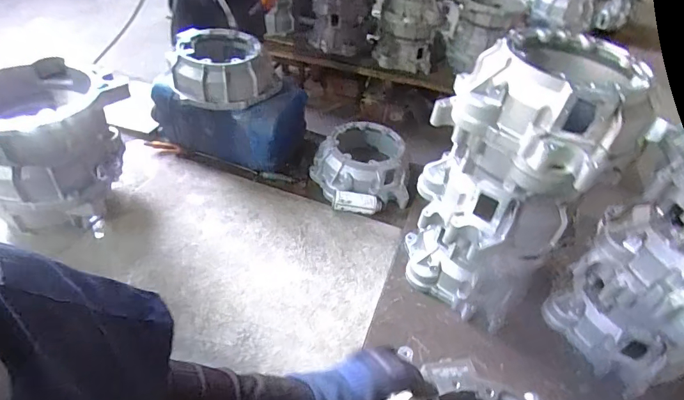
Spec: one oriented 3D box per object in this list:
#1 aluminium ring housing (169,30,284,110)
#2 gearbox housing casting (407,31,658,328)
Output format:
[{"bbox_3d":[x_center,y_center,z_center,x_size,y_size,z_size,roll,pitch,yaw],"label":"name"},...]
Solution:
[{"bbox_3d":[-0.356,-0.406,1.311,0.315,0.147,0.264,1,43,-7],"label":"aluminium ring housing"},{"bbox_3d":[0.360,-0.018,0.935,0.296,0.608,0.325,-23,50,-29],"label":"gearbox housing casting"}]

